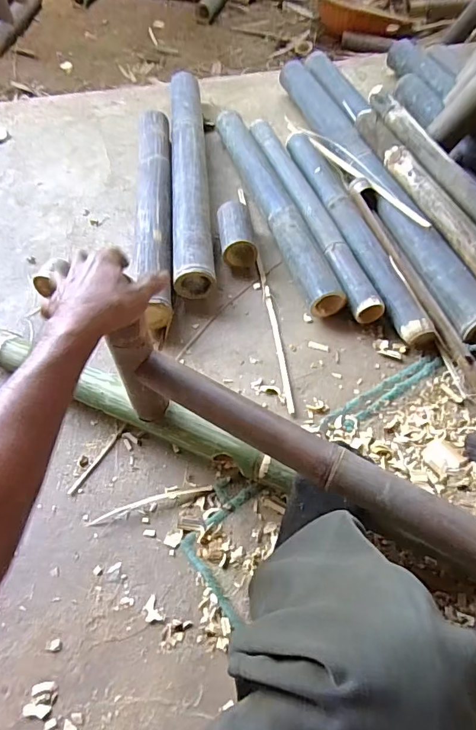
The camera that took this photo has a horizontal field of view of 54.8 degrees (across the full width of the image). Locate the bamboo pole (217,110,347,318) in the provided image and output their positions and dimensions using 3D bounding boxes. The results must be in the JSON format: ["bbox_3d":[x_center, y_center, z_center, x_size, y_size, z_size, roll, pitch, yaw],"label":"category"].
[{"bbox_3d":[0.074,-0.372,1.047,0.073,0.066,0.649,-16,59,-8],"label":"bamboo pole"}]

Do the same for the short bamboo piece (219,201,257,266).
[{"bbox_3d":[-0.001,-0.286,0.995,0.077,0.063,0.141,-6,58,-2],"label":"short bamboo piece"}]

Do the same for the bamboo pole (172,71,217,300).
[{"bbox_3d":[-0.116,-0.472,1.110,0.086,0.093,0.766,-5,58,-1],"label":"bamboo pole"}]

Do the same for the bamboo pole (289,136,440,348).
[{"bbox_3d":[0.235,-0.306,0.999,0.068,0.063,0.640,-15,59,-7],"label":"bamboo pole"}]

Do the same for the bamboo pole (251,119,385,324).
[{"bbox_3d":[0.153,-0.354,1.040,0.066,0.063,0.657,-16,59,-8],"label":"bamboo pole"}]

